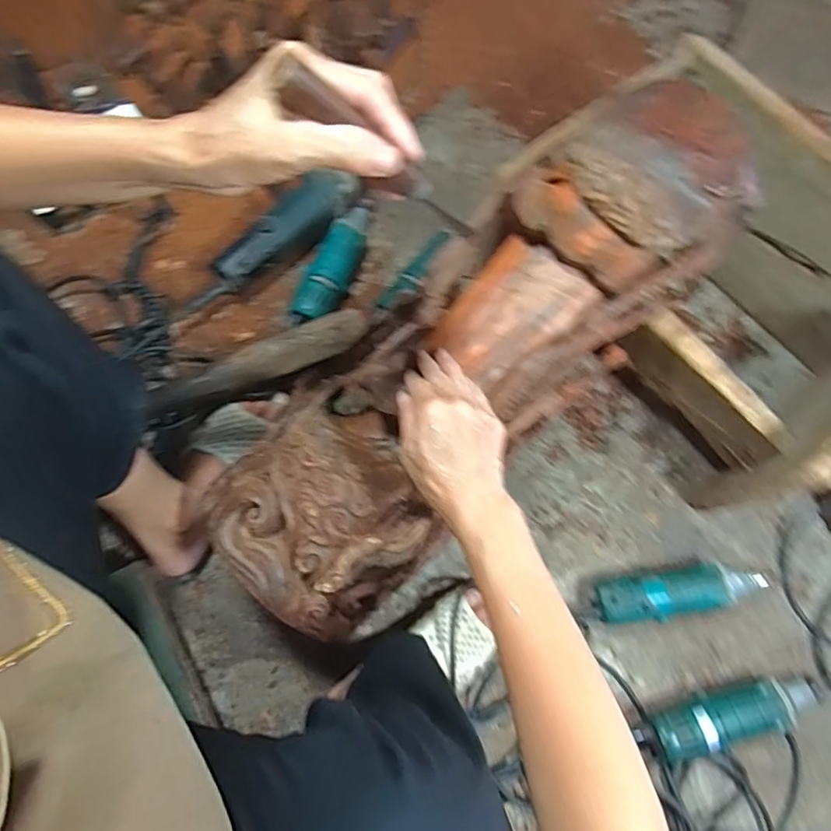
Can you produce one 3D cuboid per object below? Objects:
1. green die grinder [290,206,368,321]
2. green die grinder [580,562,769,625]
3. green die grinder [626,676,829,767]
[{"bbox_3d":[-0.106,-0.210,0.757,0.054,0.058,0.198,22,76,4],"label":"green die grinder"},{"bbox_3d":[0.312,0.207,0.649,0.201,0.051,0.053,-8,74,-4],"label":"green die grinder"},{"bbox_3d":[0.353,0.331,0.613,0.211,0.048,0.053,-14,75,-6],"label":"green die grinder"}]

